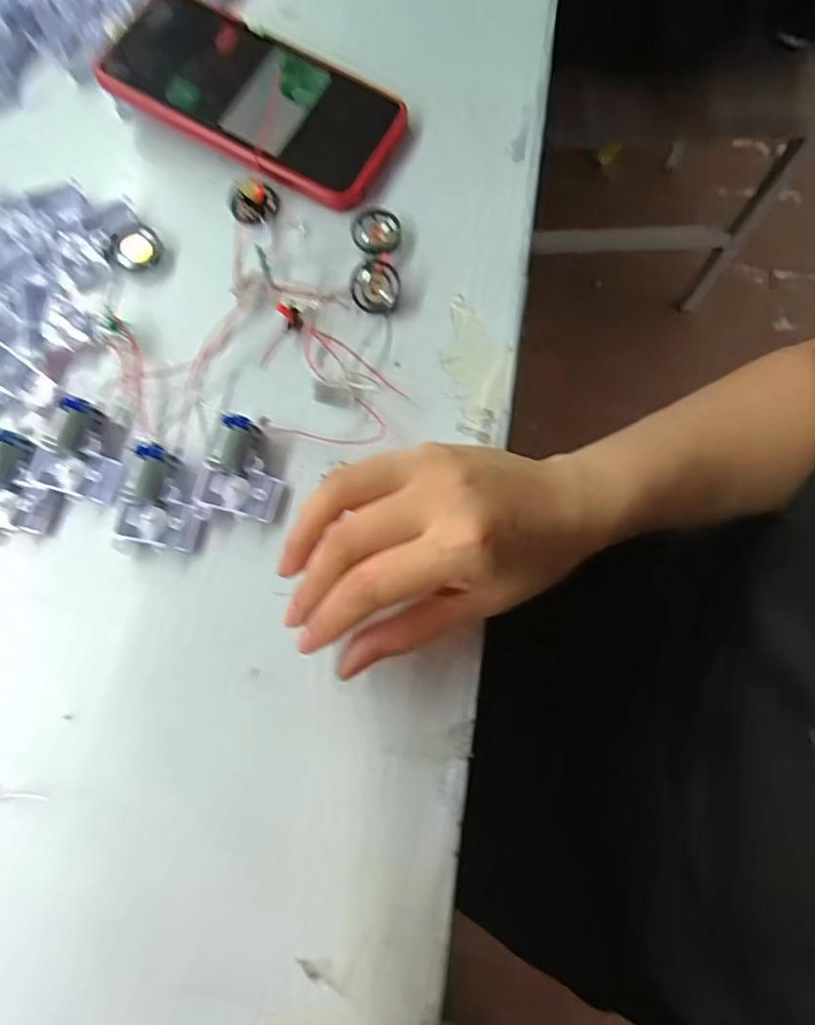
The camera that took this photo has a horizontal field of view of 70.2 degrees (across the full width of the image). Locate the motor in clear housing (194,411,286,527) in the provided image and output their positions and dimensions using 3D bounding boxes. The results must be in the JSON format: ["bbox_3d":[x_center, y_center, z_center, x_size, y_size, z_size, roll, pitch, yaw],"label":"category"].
[{"bbox_3d":[-0.078,-0.019,0.277,0.037,0.020,0.047,16,76,4],"label":"motor in clear housing"}]

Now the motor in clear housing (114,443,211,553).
[{"bbox_3d":[-0.114,-0.005,0.273,0.039,0.017,0.044,18,76,5],"label":"motor in clear housing"}]

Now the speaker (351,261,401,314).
[{"bbox_3d":[-0.017,-0.118,0.303,0.026,0.011,0.023,14,76,4],"label":"speaker"}]

